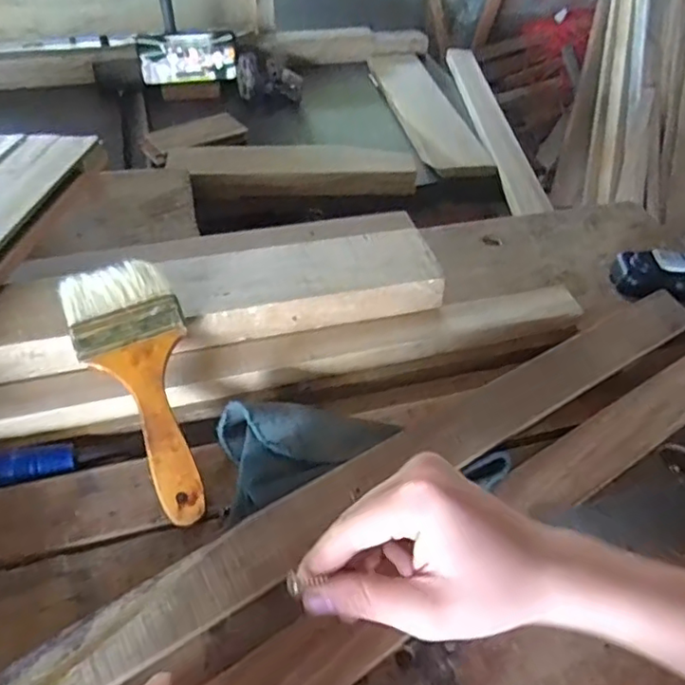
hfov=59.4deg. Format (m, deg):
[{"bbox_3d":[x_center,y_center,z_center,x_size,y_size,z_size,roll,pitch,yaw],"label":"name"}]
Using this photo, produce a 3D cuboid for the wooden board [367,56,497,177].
[{"bbox_3d":[0.137,-0.383,0.979,0.102,0.022,0.429,-6,45,-8],"label":"wooden board"}]

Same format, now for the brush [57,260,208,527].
[{"bbox_3d":[-0.130,0.029,0.404,0.071,0.010,0.184,-19,74,-20],"label":"brush"}]

